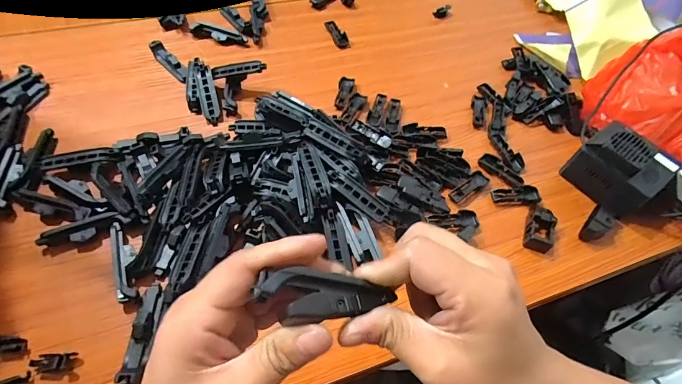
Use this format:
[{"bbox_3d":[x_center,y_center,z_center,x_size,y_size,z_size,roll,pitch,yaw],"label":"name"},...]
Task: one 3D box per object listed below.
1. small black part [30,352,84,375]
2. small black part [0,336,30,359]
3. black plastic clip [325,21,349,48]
[{"bbox_3d":[-0.207,0.124,0.273,0.033,0.007,0.011,-5,57,-8],"label":"small black part"},{"bbox_3d":[-0.246,0.113,0.276,0.032,0.007,0.014,12,55,-11],"label":"small black part"},{"bbox_3d":[-0.006,-0.217,0.512,0.017,0.011,0.047,-19,60,-16],"label":"black plastic clip"}]

